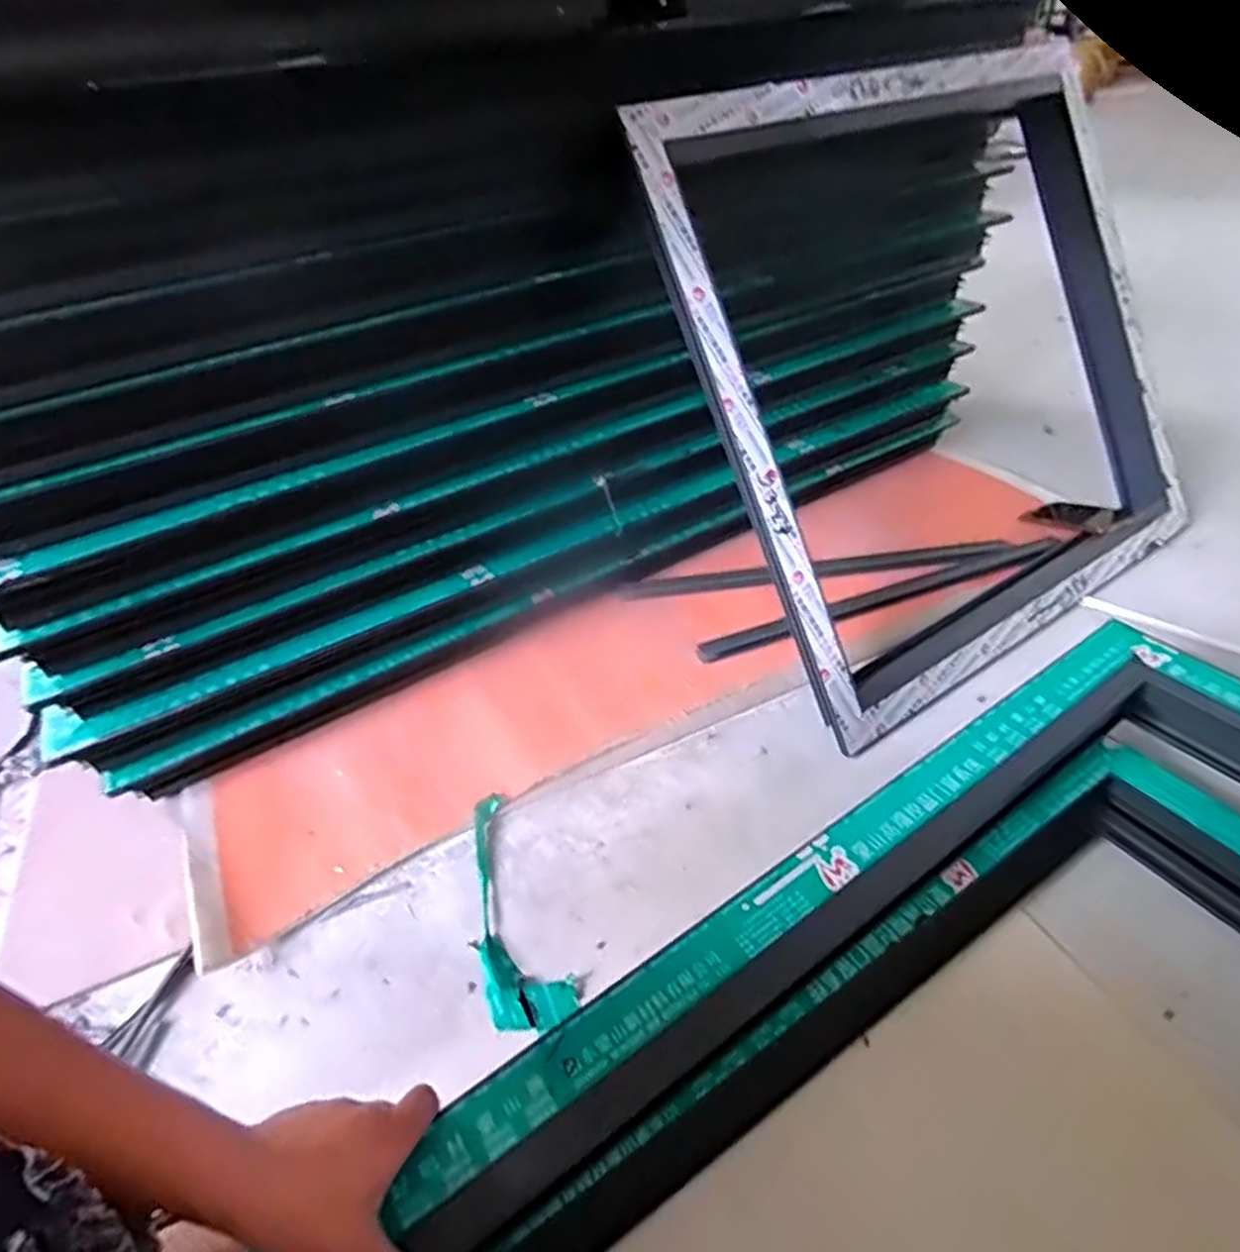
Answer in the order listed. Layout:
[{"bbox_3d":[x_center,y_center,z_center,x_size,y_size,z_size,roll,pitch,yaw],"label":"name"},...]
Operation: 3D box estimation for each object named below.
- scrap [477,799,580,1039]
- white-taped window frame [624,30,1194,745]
[{"bbox_3d":[-0.117,0.274,0.690,0.076,0.015,0.245,-20,43,-17],"label":"scrap"},{"bbox_3d":[0.421,-0.317,0.892,0.757,0.709,0.064,-26,11,-23],"label":"white-taped window frame"}]

